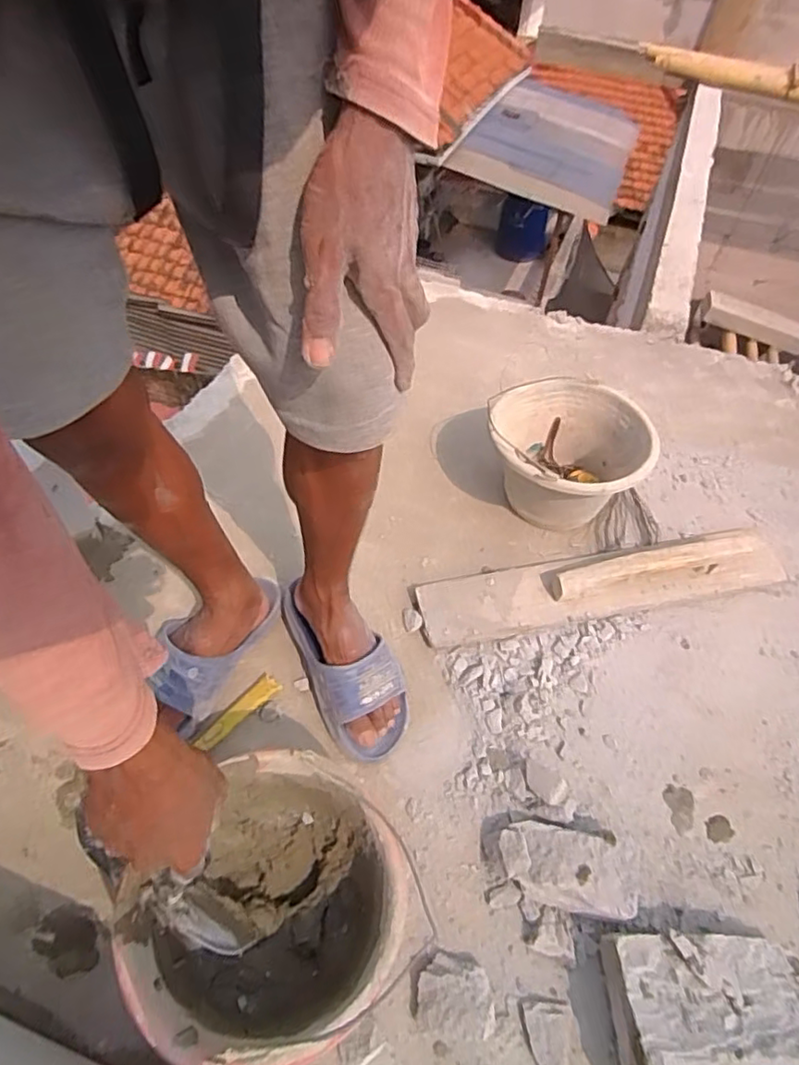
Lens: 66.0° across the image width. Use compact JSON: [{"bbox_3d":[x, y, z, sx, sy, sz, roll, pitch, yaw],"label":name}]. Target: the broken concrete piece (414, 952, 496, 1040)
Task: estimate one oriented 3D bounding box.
[{"bbox_3d":[0.056,0.469,0.620,0.078,0.045,0.072,4,51,-1],"label":"broken concrete piece"}]

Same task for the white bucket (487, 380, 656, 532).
[{"bbox_3d":[0.266,-0.112,1.015,0.253,0.165,0.229,10,51,3],"label":"white bucket"}]

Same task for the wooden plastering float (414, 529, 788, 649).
[{"bbox_3d":[0.326,0.061,0.941,0.603,0.076,0.115,-8,52,-11],"label":"wooden plastering float"}]

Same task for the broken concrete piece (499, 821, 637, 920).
[{"bbox_3d":[0.185,0.379,0.696,0.139,0.048,0.081,9,51,3],"label":"broken concrete piece"}]

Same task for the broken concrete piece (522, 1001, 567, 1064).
[{"bbox_3d":[0.149,0.497,0.611,0.043,0.014,0.054,-5,52,-9],"label":"broken concrete piece"}]

